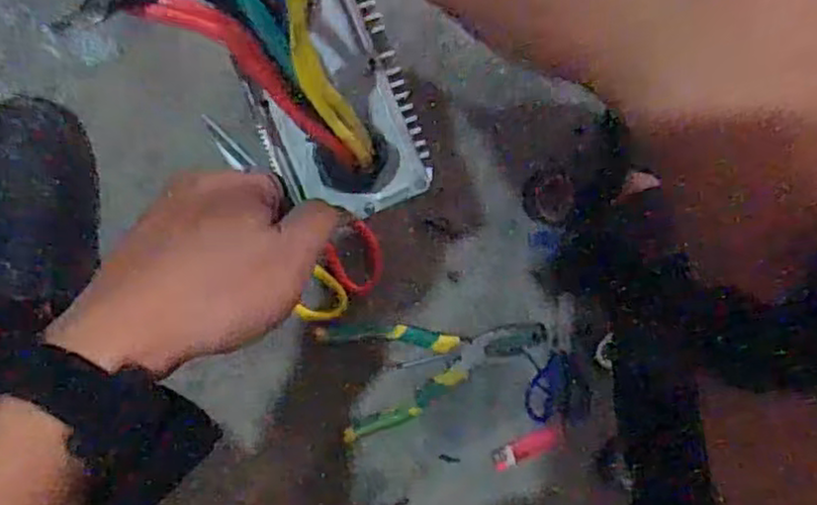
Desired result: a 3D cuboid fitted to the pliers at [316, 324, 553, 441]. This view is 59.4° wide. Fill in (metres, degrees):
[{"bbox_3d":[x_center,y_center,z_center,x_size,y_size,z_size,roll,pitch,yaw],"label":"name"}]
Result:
[{"bbox_3d":[0.026,0.128,0.726,0.225,0.016,0.110,0,95,-14],"label":"pliers"}]

